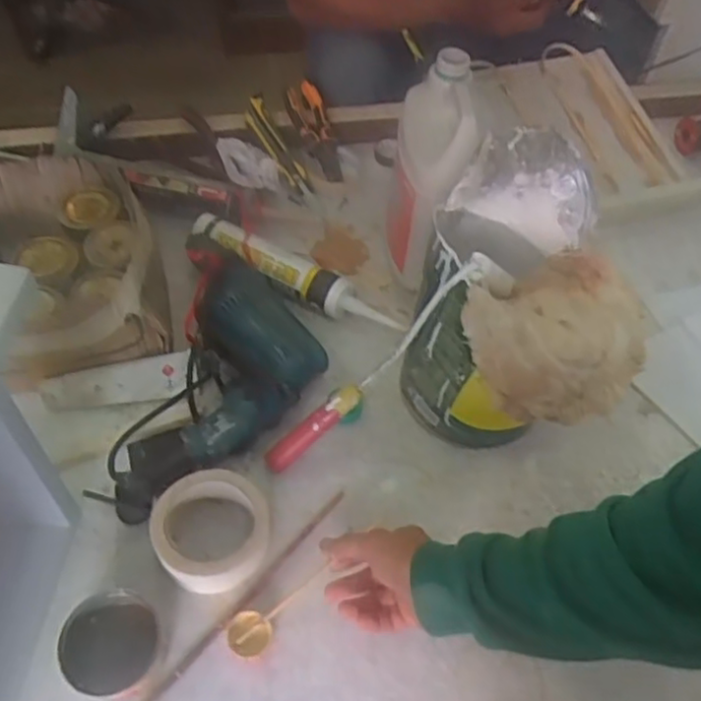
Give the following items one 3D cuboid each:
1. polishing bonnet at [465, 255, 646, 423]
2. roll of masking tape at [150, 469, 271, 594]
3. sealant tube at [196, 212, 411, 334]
[{"bbox_3d":[0.180,-0.009,0.622,0.137,0.079,0.134,2,53,-3],"label":"polishing bonnet"},{"bbox_3d":[-0.129,0.169,0.654,0.105,0.052,0.101,2,53,-3],"label":"roll of masking tape"},{"bbox_3d":[-0.074,-0.093,0.842,0.280,0.058,0.066,24,57,13],"label":"sealant tube"}]

